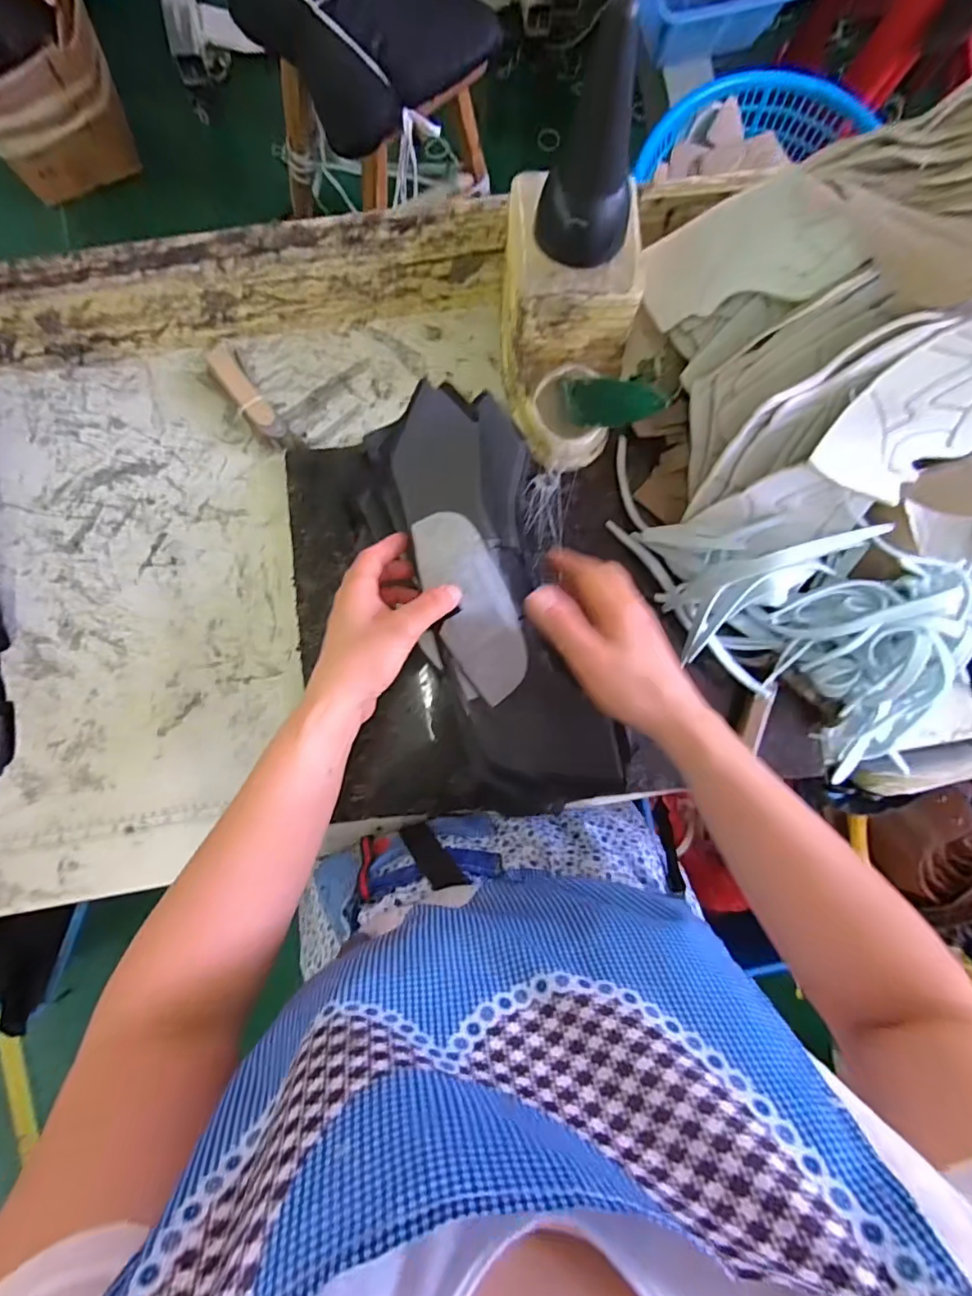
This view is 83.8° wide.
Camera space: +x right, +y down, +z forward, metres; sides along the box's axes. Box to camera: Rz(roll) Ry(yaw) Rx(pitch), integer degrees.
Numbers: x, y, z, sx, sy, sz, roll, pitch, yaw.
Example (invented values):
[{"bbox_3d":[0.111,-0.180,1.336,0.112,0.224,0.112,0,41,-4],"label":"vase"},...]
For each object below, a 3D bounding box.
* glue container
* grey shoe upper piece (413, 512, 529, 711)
[{"bbox_3d":[0.066,-0.268,0.468,0.110,0.111,0.194,5,90,-2],"label":"glue container"},{"bbox_3d":[-0.010,-0.033,0.398,0.061,0.029,0.143,-22,86,26],"label":"grey shoe upper piece"}]

